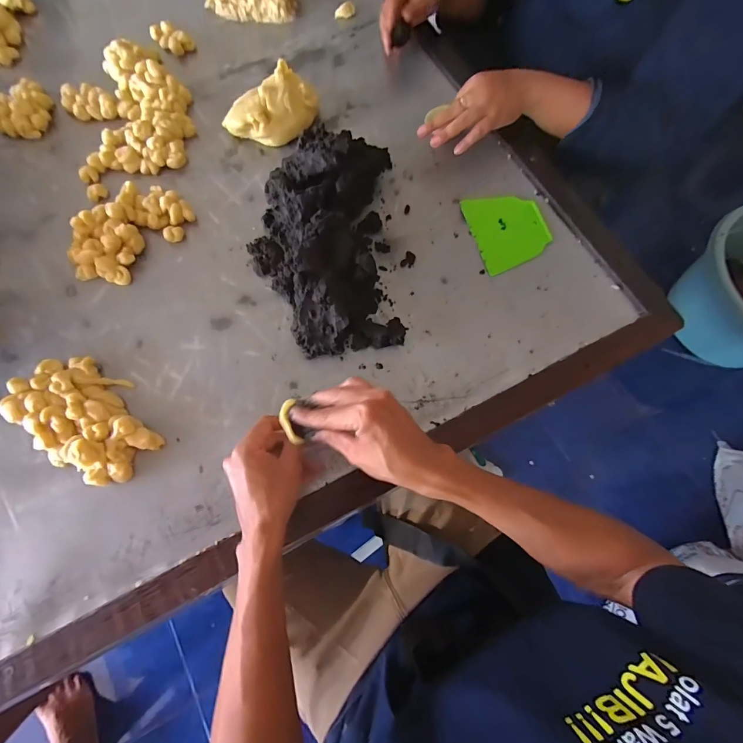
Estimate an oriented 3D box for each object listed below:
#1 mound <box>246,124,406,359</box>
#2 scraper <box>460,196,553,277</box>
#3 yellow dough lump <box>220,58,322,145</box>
[{"bbox_3d":[-0.060,-0.177,0.487,0.202,0.077,0.305,-7,73,-4],"label":"mound"},{"bbox_3d":[0.200,-0.204,0.541,0.107,0.010,0.125,-13,69,-4],"label":"scraper"},{"bbox_3d":[-0.147,-0.386,0.557,0.135,0.061,0.085,-33,76,-11],"label":"yellow dough lump"}]

